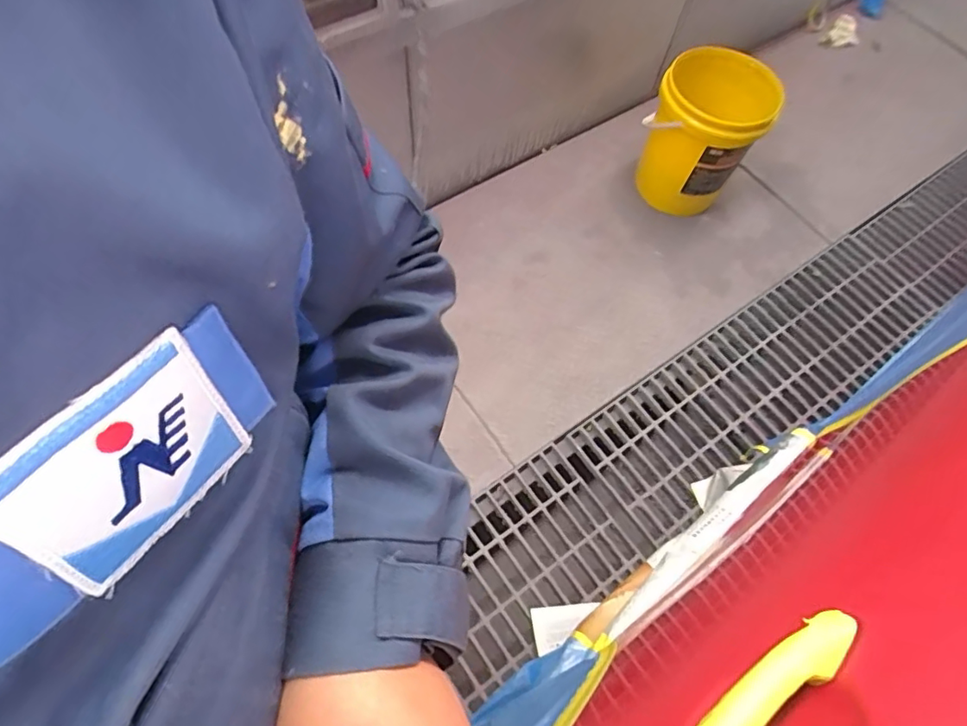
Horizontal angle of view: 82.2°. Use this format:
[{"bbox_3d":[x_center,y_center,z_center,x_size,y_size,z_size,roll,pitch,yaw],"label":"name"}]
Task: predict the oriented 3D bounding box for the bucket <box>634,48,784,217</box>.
[{"bbox_3d":[0.593,-0.614,1.556,0.298,0.373,0.317,27,65,9],"label":"bucket"}]

